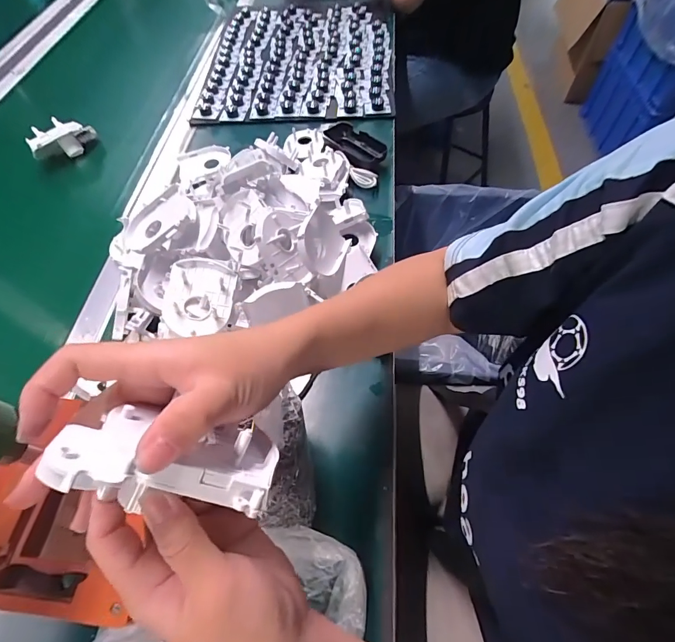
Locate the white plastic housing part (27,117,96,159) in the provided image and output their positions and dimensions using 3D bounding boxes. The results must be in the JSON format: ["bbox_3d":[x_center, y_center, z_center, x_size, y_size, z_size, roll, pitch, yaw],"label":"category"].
[{"bbox_3d":[-0.453,-0.301,0.626,0.099,0.050,0.030,-36,63,-18],"label":"white plastic housing part"}]

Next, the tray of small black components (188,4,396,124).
[{"bbox_3d":[-0.069,-0.547,0.777,0.358,0.029,0.428,1,58,3],"label":"tray of small black components"}]

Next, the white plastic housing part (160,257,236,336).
[{"bbox_3d":[-0.146,-0.024,0.384,0.072,0.028,0.079,1,58,4],"label":"white plastic housing part"}]

